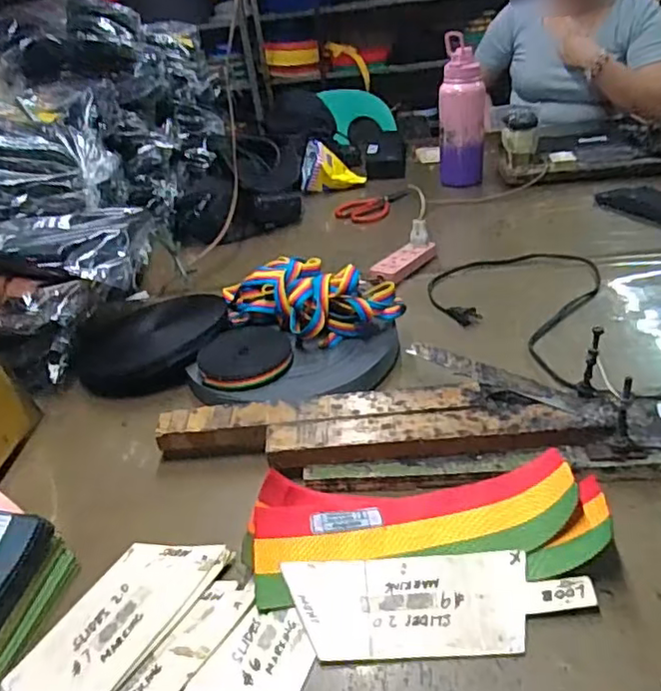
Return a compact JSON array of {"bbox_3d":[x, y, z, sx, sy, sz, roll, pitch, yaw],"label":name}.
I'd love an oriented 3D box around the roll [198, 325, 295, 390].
[{"bbox_3d":[-0.097,0.011,0.684,0.096,0.017,0.108,25,48,35],"label":"roll"}]

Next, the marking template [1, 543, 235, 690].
[{"bbox_3d":[-0.177,0.225,0.446,0.083,0.005,0.221,18,40,28],"label":"marking template"}]

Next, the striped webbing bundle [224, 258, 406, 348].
[{"bbox_3d":[-0.043,-0.064,0.743,0.249,0.073,0.098,16,40,29],"label":"striped webbing bundle"}]

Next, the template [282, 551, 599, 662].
[{"bbox_3d":[0.080,0.191,0.445,0.217,0.007,0.073,-4,44,2],"label":"template"}]

